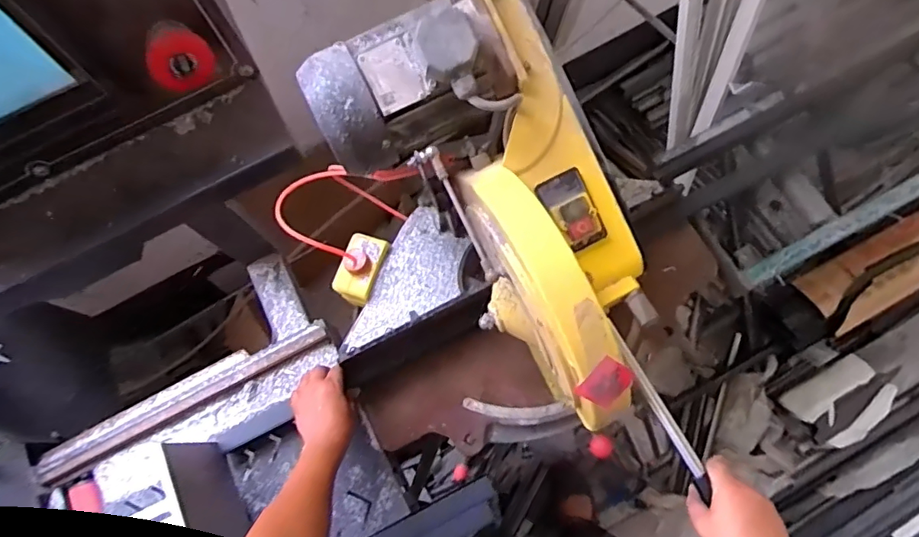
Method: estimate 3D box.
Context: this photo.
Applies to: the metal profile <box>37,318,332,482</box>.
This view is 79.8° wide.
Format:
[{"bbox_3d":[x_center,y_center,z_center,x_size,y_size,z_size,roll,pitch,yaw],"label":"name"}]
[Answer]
[{"bbox_3d":[-0.413,0.198,0.837,0.454,0.027,0.046,-26,76,-4],"label":"metal profile"}]

